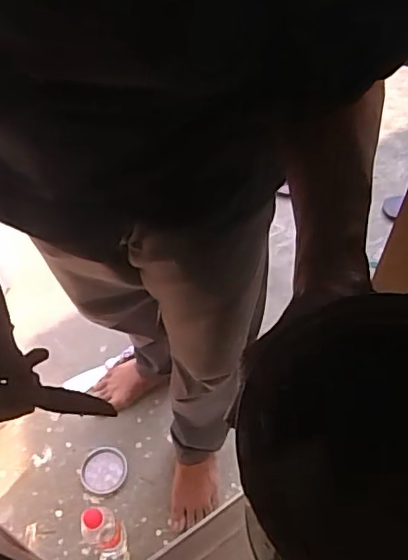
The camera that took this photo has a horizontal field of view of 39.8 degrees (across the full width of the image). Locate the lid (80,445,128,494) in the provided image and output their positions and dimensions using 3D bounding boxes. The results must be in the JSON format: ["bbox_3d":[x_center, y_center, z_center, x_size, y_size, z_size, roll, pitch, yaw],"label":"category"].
[{"bbox_3d":[-0.210,0.398,1.187,0.095,0.007,0.095,-1,57,2],"label":"lid"}]

